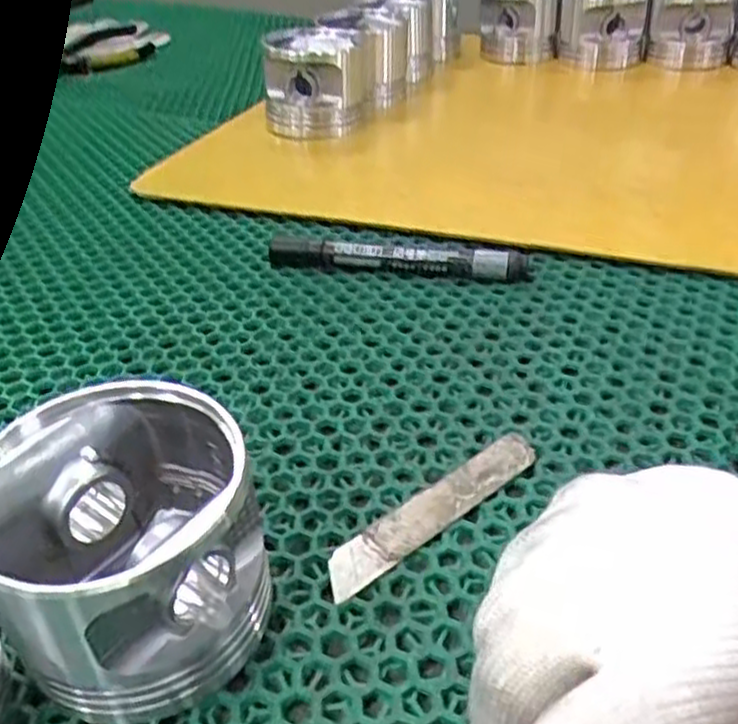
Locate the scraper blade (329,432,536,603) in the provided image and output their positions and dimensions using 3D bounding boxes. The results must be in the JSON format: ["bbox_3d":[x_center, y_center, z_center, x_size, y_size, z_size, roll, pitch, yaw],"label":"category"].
[{"bbox_3d":[0.025,0.054,0.287,0.102,0.004,0.018,-27,43,-30],"label":"scraper blade"}]

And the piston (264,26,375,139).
[{"bbox_3d":[-0.041,-0.225,0.610,0.065,0.072,0.078,11,38,17],"label":"piston"}]

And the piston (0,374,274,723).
[{"bbox_3d":[-0.073,0.057,0.231,0.078,0.070,0.074,-1,37,1],"label":"piston"}]

